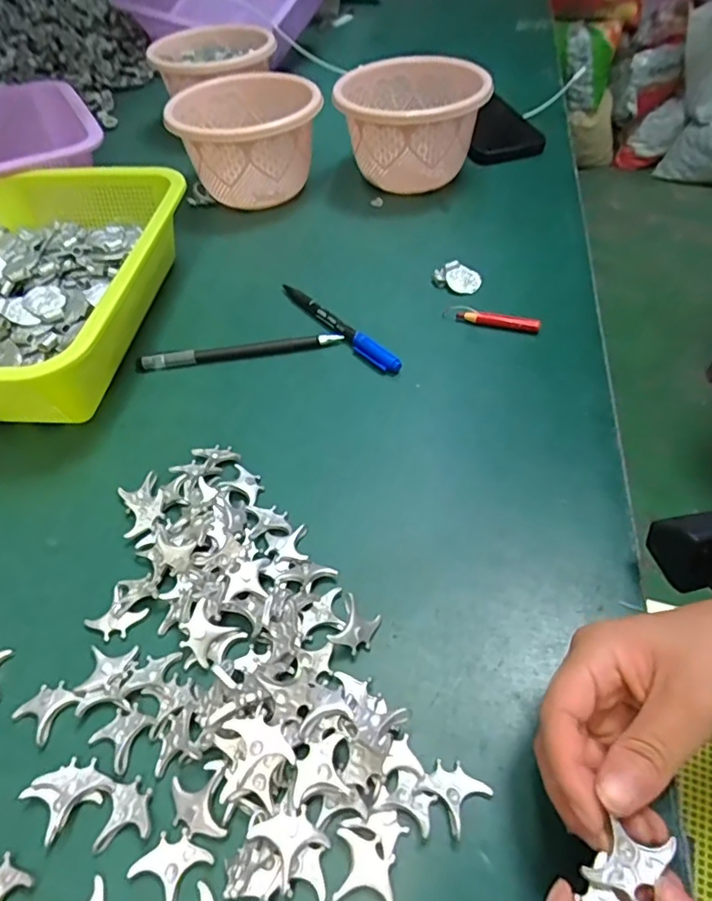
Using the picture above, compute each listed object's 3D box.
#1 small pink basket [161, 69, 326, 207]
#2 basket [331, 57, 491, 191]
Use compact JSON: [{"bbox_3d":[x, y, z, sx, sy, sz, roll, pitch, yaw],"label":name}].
[{"bbox_3d":[-0.104,-0.305,0.563,0.138,0.090,0.124,-2,50,2],"label":"small pink basket"},{"bbox_3d":[0.060,-0.327,0.569,0.140,0.089,0.160,14,53,15],"label":"basket"}]

